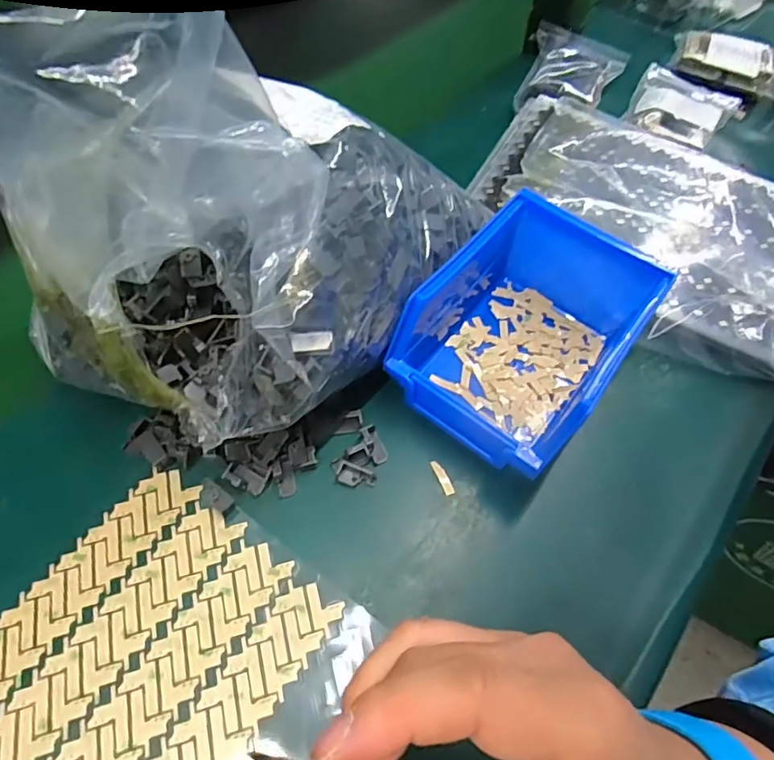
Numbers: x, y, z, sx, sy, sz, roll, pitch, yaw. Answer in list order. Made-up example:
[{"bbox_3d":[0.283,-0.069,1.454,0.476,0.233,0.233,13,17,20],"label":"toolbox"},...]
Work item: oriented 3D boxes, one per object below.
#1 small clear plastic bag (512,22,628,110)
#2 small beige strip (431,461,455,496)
[{"bbox_3d":[0.171,-0.281,0.480,0.085,0.020,0.100,18,61,6],"label":"small clear plastic bag"},{"bbox_3d":[0.032,0.055,0.301,0.006,0.004,0.021,-20,64,-15],"label":"small beige strip"}]

